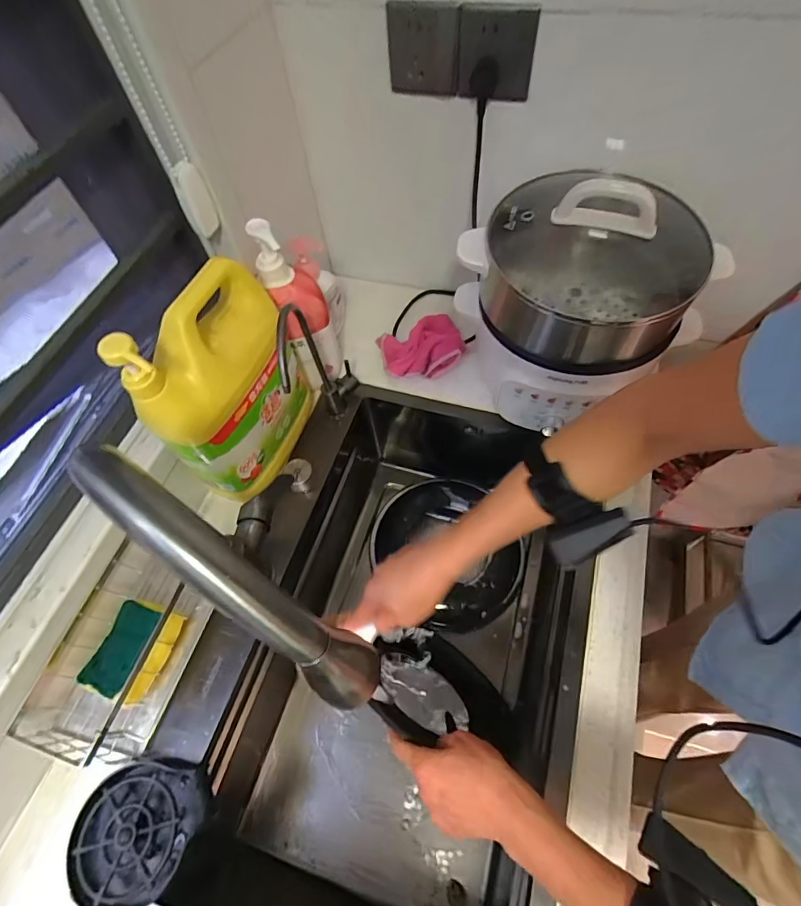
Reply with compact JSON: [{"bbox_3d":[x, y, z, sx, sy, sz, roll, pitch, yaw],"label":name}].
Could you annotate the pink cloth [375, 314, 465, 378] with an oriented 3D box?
[{"bbox_3d":[0.037,-0.179,0.750,0.137,0.051,0.115,-19,60,-6],"label":"pink cloth"}]

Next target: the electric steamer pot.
[{"bbox_3d":[0.214,-0.198,0.580,0.222,0.251,0.250,-38,64,-16],"label":"electric steamer pot"}]

